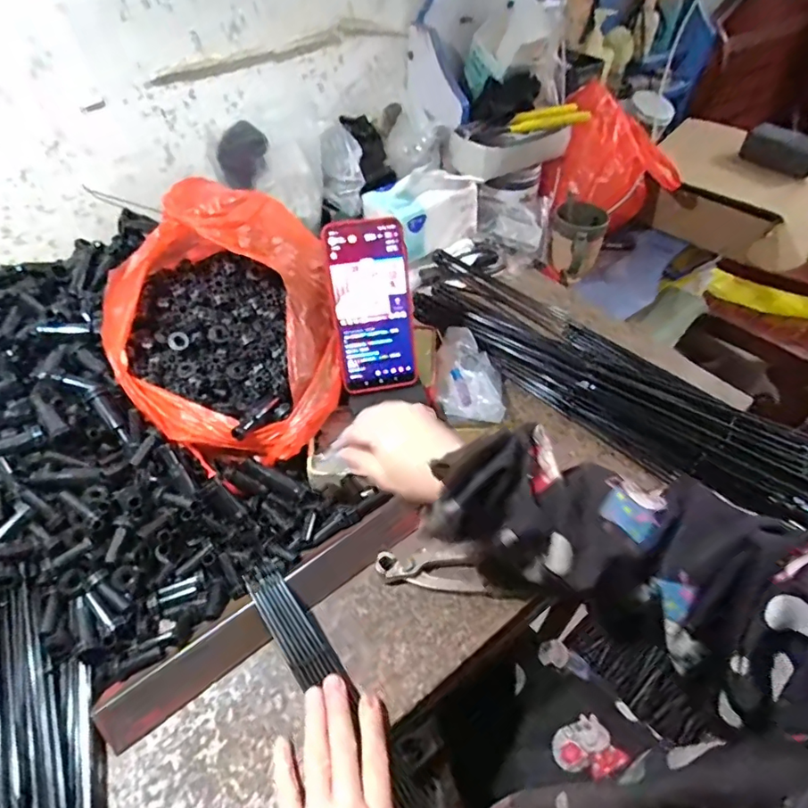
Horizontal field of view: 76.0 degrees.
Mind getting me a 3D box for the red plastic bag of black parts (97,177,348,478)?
[{"bbox_3d":[-0.178,-0.081,0.510,0.208,0.156,0.248,-12,48,-8],"label":"red plastic bag of black parts"}]

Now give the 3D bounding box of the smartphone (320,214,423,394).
[{"bbox_3d":[-0.030,-0.094,0.506,0.081,0.165,0.013,-11,19,-8],"label":"smartphone"}]

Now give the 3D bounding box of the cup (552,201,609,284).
[{"bbox_3d":[0.273,-0.259,0.823,0.081,0.111,0.076,15,50,15],"label":"cup"}]

